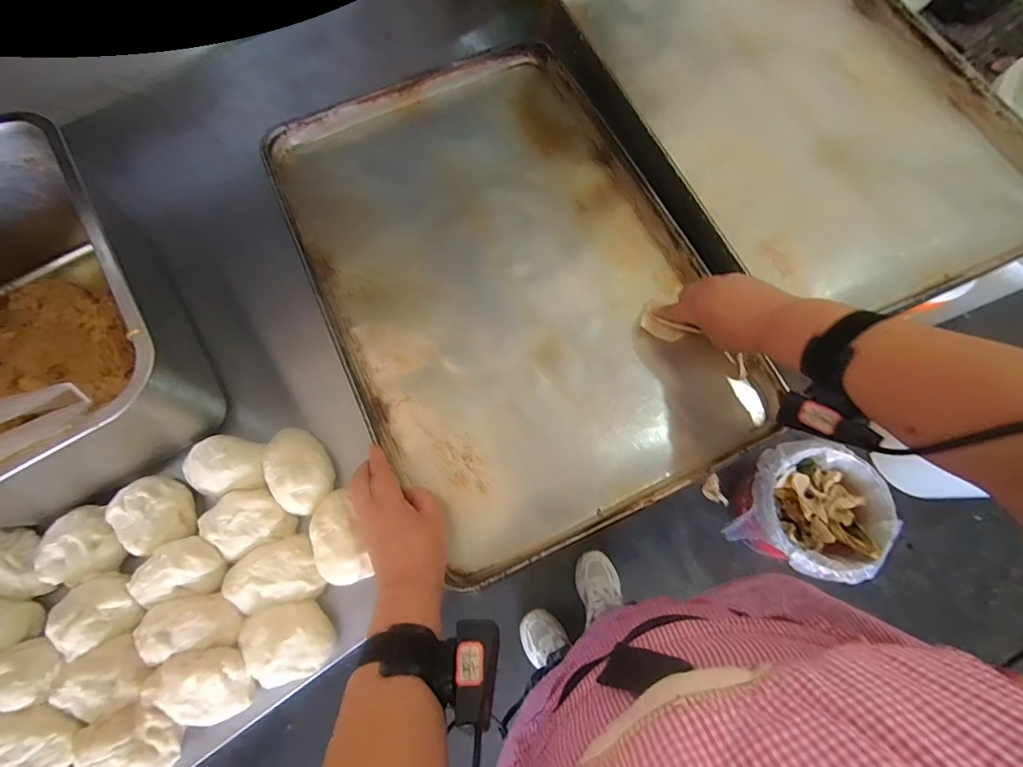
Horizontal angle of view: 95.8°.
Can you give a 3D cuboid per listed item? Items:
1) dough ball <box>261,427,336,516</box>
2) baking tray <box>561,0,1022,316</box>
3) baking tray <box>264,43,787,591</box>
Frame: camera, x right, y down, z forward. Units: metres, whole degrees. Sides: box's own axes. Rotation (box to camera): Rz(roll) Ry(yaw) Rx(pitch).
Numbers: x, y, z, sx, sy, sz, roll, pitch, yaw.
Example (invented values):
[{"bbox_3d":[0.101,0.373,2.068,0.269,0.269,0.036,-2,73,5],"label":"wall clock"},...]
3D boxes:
[{"bbox_3d":[-0.216,0.083,0.463,0.054,0.035,0.092,-27,74,-8],"label":"dough ball"},{"bbox_3d":[0.343,-0.367,0.589,0.393,0.049,0.606,-23,73,-7],"label":"baking tray"},{"bbox_3d":[-0.010,-0.131,0.540,0.395,0.036,0.587,-24,73,-7],"label":"baking tray"}]

